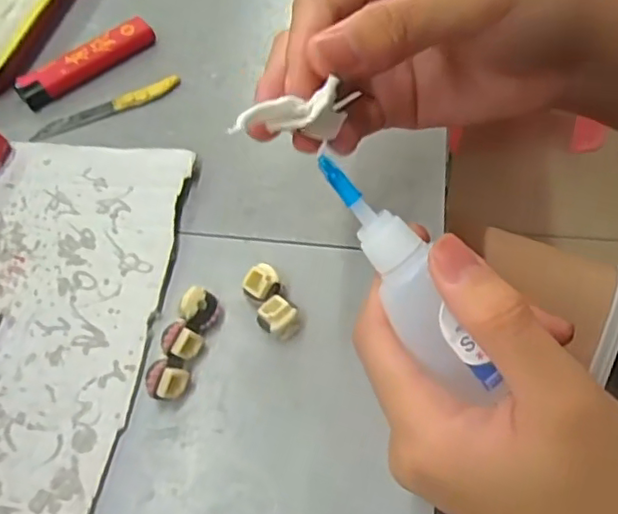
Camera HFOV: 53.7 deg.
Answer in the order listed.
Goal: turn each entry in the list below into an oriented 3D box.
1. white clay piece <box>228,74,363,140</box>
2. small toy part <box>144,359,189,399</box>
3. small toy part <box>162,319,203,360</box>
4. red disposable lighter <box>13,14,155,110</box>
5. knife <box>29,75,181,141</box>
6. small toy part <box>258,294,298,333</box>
[{"bbox_3d":[-0.004,-0.043,0.180,0.037,0.019,0.007,-9,61,-17],"label":"white clay piece"},{"bbox_3d":[-0.055,0.049,0.237,0.014,0.015,0.014,13,62,8],"label":"small toy part"},{"bbox_3d":[-0.051,0.034,0.245,0.013,0.013,0.014,26,64,14],"label":"small toy part"},{"bbox_3d":[-0.120,-0.106,0.331,0.077,0.011,0.017,-36,66,-18],"label":"red disposable lighter"},{"bbox_3d":[-0.106,-0.078,0.320,0.080,0.006,0.010,-24,63,-12],"label":"knife"},{"bbox_3d":[-0.013,0.025,0.250,0.014,0.012,0.015,37,67,19],"label":"small toy part"}]

